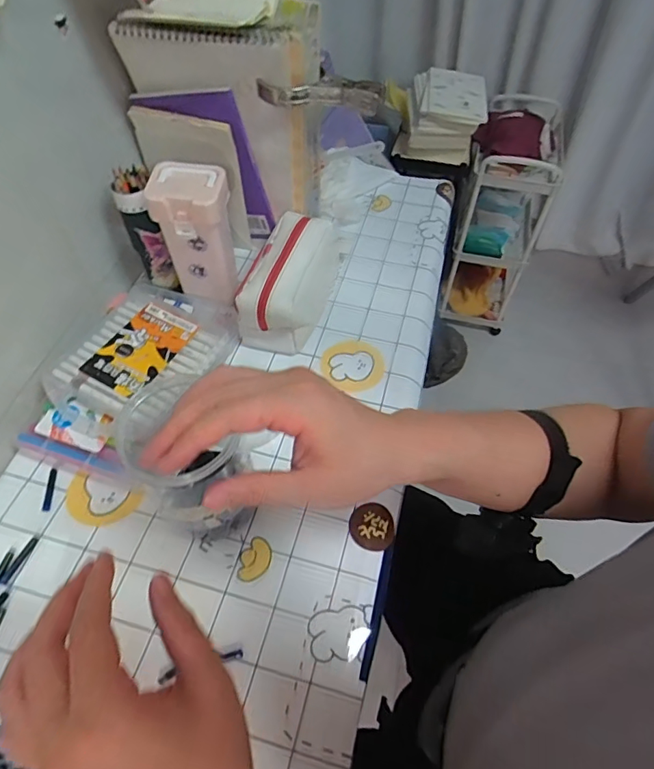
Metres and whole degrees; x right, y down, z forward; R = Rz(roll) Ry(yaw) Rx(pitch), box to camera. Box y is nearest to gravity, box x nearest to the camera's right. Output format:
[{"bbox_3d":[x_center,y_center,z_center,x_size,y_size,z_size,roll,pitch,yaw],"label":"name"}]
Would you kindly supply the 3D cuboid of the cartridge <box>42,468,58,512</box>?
[{"bbox_3d":[-0.290,0.110,0.516,0.007,0.004,0.047,-5,55,-5],"label":"cartridge"}]

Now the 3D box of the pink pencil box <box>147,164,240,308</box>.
[{"bbox_3d":[-0.155,-0.176,0.596,0.081,0.157,0.067,-5,55,-5],"label":"pink pencil box"}]

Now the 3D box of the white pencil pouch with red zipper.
[{"bbox_3d":[-0.044,-0.143,0.643,0.092,0.089,0.199,13,55,7],"label":"white pencil pouch with red zipper"}]

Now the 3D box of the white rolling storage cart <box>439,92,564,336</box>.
[{"bbox_3d":[0.526,-0.514,1.499,0.244,0.559,0.431,19,56,11],"label":"white rolling storage cart"}]

